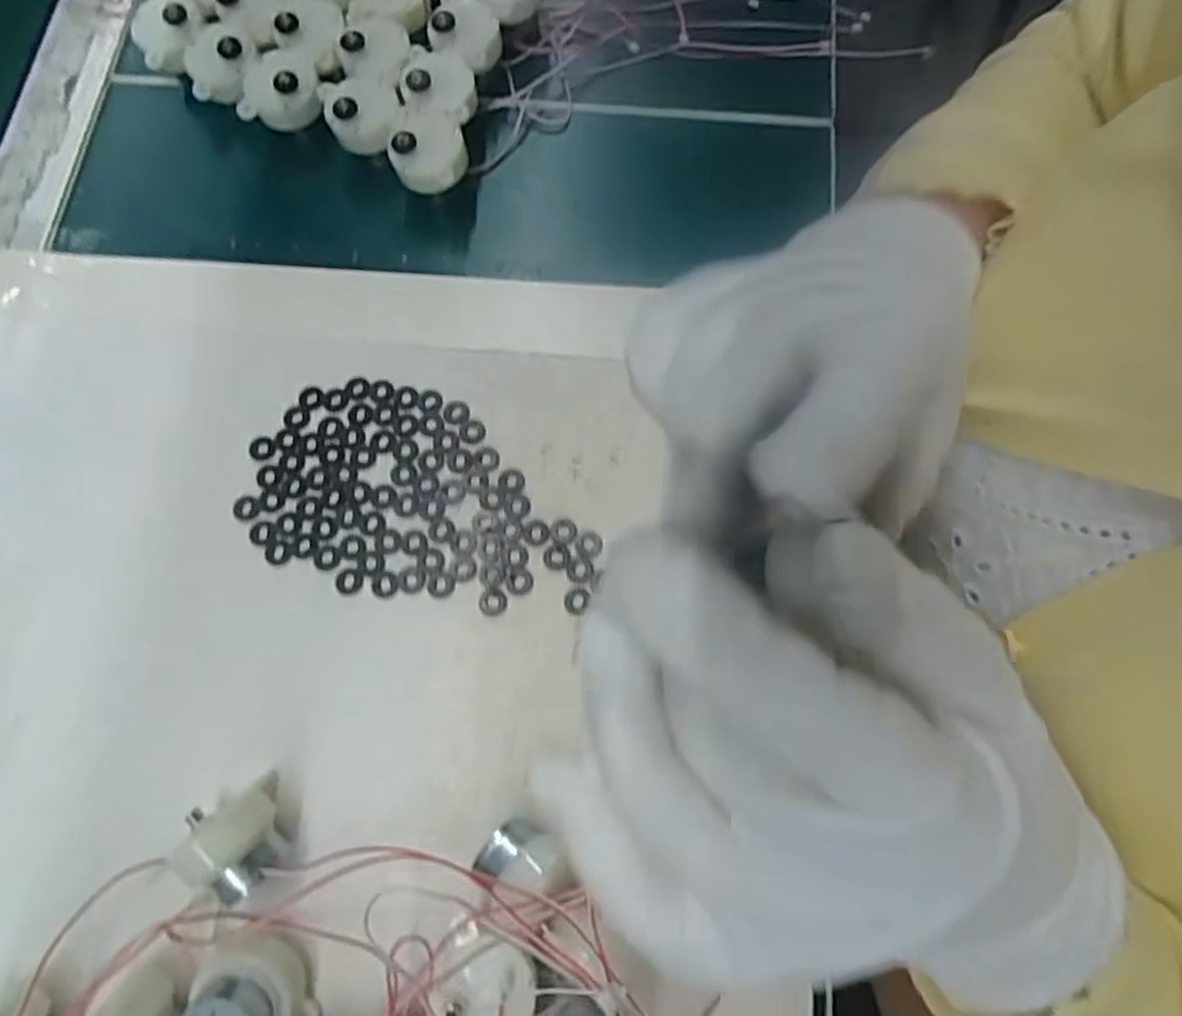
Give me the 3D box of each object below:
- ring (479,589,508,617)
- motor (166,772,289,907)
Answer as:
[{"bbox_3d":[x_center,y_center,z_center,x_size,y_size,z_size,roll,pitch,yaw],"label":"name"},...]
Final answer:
[{"bbox_3d":[-0.038,0.036,0.268,0.011,0.004,0.011,0,74,1],"label":"ring"},{"bbox_3d":[-0.119,0.111,0.233,0.029,0.030,0.033,-24,75,-6],"label":"motor"}]

